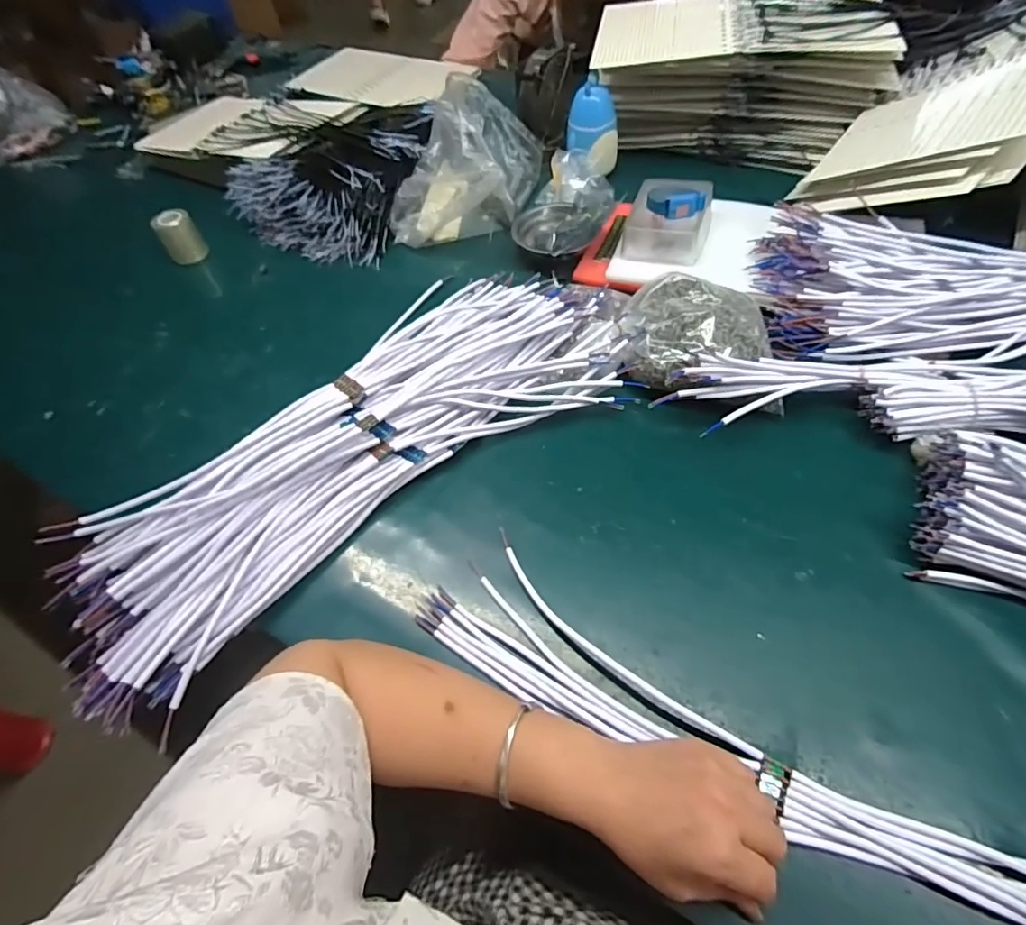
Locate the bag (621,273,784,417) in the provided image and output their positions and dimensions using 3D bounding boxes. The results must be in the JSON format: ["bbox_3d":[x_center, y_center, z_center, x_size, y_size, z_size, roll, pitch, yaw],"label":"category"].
[{"bbox_3d":[0.210,-0.133,0.575,0.169,0.077,0.126,5,55,9],"label":"bag"}]

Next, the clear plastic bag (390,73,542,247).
[{"bbox_3d":[-0.075,-0.480,0.831,0.182,0.129,0.288,10,57,13],"label":"clear plastic bag"}]

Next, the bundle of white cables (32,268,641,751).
[{"bbox_3d":[-0.149,-0.047,0.561,0.635,0.058,0.301,-36,58,-22],"label":"bundle of white cables"}]

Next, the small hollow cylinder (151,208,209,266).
[{"bbox_3d":[-0.547,-0.371,0.840,0.057,0.066,0.051,-29,57,-14],"label":"small hollow cylinder"}]

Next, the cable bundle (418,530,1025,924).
[{"bbox_3d":[0.201,0.211,0.379,0.592,0.023,0.100,19,56,17],"label":"cable bundle"}]

